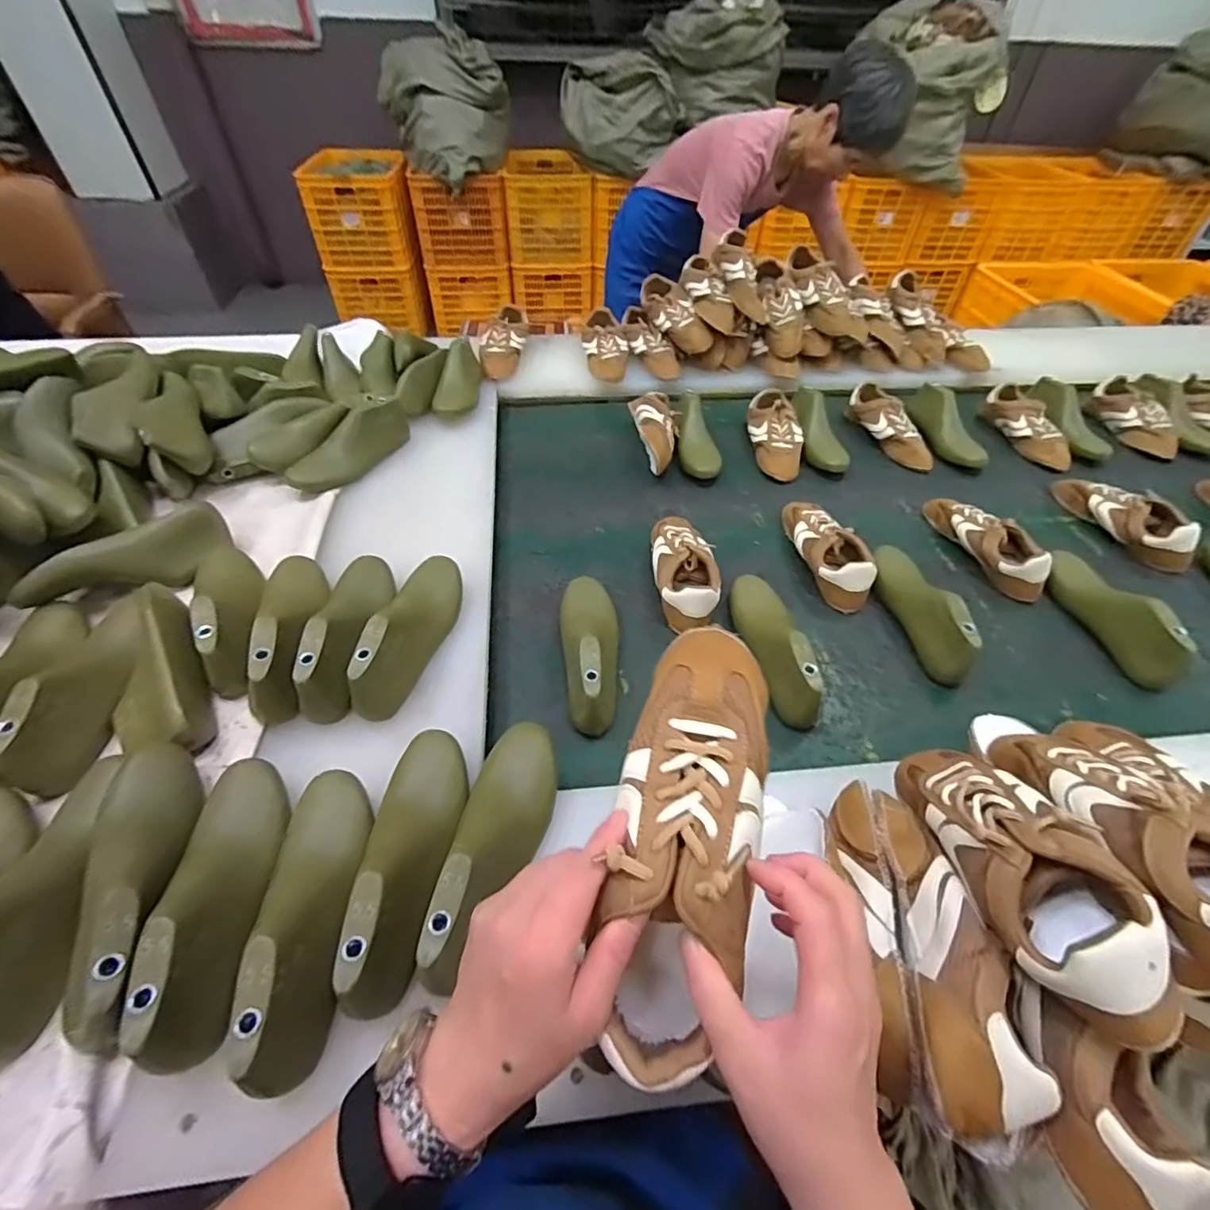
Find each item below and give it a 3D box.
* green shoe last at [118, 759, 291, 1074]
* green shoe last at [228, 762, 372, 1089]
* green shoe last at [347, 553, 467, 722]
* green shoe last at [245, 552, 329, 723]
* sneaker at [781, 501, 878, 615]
[{"bbox_3d":[-0.312,0.230,0.450,0.064,0.083,0.228,-9,38,-8],"label":"green shoe last"},{"bbox_3d":[-0.233,0.232,0.441,0.075,0.076,0.224,-11,50,-10],"label":"green shoe last"},{"bbox_3d":[-0.222,0.019,0.631,0.078,0.079,0.225,1,49,0],"label":"green shoe last"},{"bbox_3d":[-0.363,0.025,0.636,0.071,0.094,0.229,-14,39,-12],"label":"green shoe last"},{"bbox_3d":[0.333,-0.096,0.828,0.085,0.063,0.224,-2,49,-3],"label":"sneaker"}]

